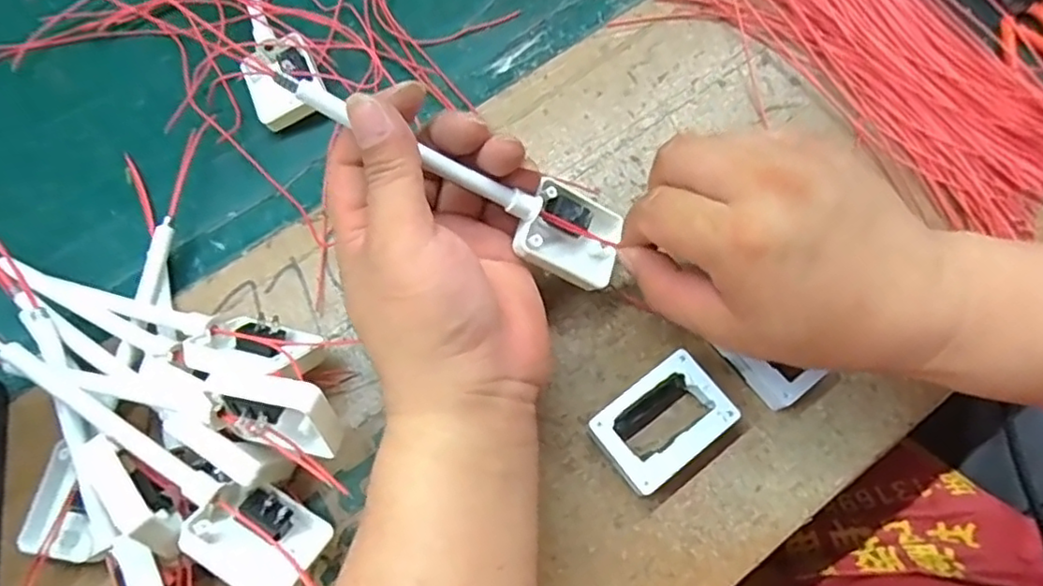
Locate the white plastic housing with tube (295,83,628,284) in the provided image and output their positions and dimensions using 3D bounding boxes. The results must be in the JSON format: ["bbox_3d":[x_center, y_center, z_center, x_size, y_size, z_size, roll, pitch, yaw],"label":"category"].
[{"bbox_3d":[-0.020,-0.046,0.271,0.149,0.013,0.039,26,71,-24],"label":"white plastic housing with tube"}]

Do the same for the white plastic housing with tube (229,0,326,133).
[{"bbox_3d":[-0.152,-0.160,0.369,0.039,0.018,0.151,-24,72,-7],"label":"white plastic housing with tube"}]

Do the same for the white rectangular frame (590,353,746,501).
[{"bbox_3d":[0.062,0.058,0.289,0.058,0.016,0.040,-36,74,-10],"label":"white rectangular frame"}]

